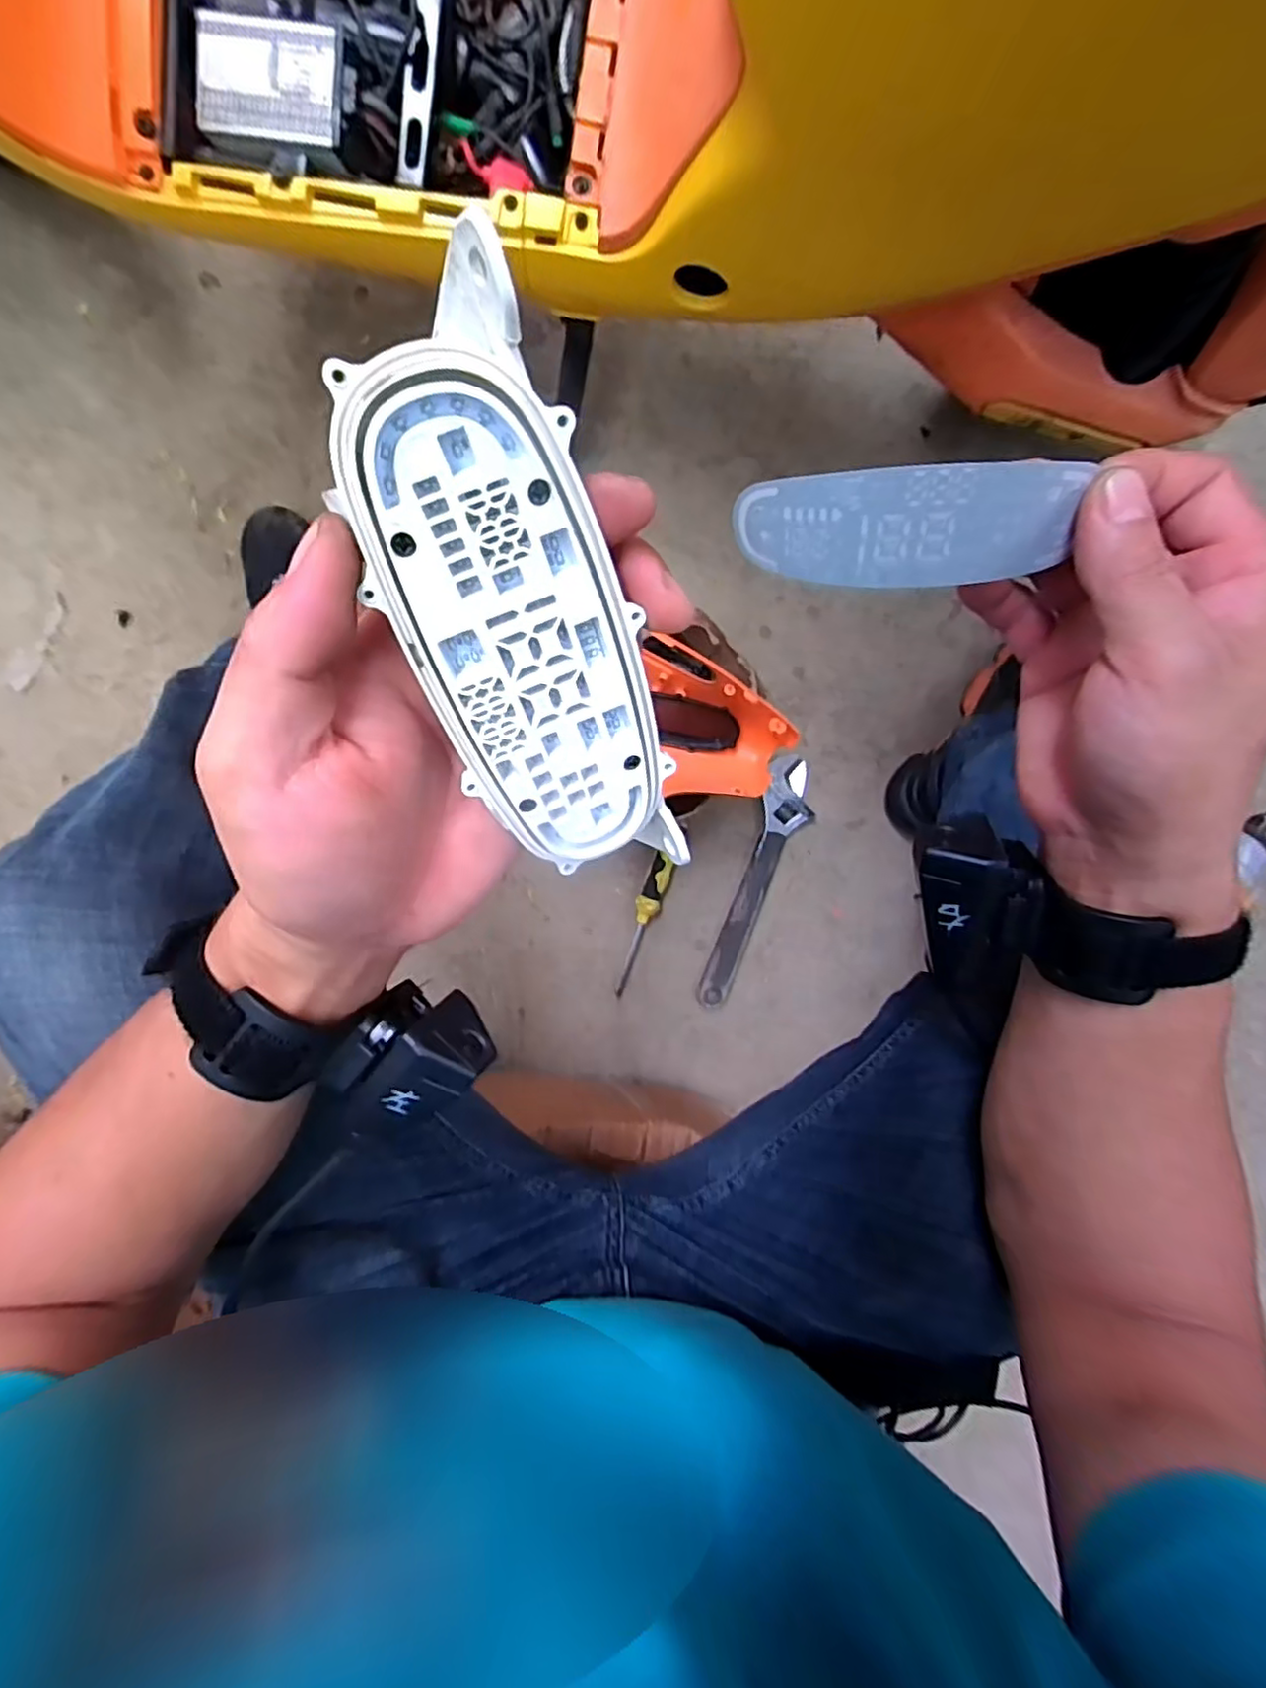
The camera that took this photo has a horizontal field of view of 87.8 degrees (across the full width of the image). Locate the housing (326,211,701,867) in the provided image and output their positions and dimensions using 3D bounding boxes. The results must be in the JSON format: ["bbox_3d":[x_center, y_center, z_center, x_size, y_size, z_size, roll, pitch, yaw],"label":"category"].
[{"bbox_3d":[-0.026,-0.049,0.162,0.051,0.014,0.139,-25,124,-5],"label":"housing"}]

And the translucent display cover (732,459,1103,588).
[{"bbox_3d":[0.088,-0.106,0.220,0.103,0.040,0.006,8,56,13],"label":"translucent display cover"}]

